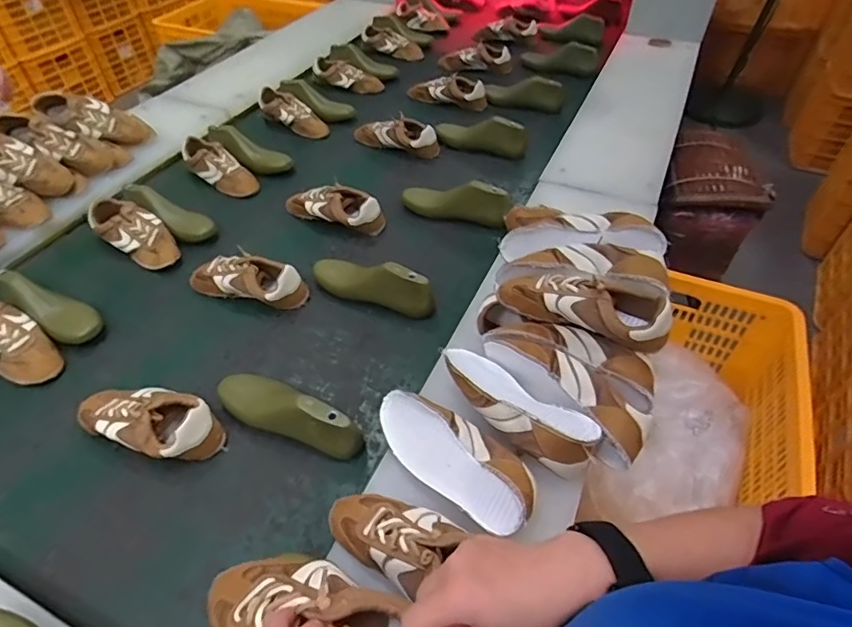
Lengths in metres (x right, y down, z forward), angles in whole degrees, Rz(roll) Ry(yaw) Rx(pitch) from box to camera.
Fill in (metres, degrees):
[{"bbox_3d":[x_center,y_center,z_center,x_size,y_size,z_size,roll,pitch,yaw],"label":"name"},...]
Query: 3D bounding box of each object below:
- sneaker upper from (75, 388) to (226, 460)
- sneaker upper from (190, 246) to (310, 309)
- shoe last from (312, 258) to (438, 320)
[{"bbox_3d":[-0.391,0.148,0.717,0.208,0.065,0.088,14,49,13],"label":"sneaker upper"},{"bbox_3d":[-0.322,-0.063,0.909,0.220,0.070,0.070,14,49,13],"label":"sneaker upper"},{"bbox_3d":[-0.093,-0.054,0.881,0.228,0.083,0.063,19,51,18],"label":"shoe last"}]

